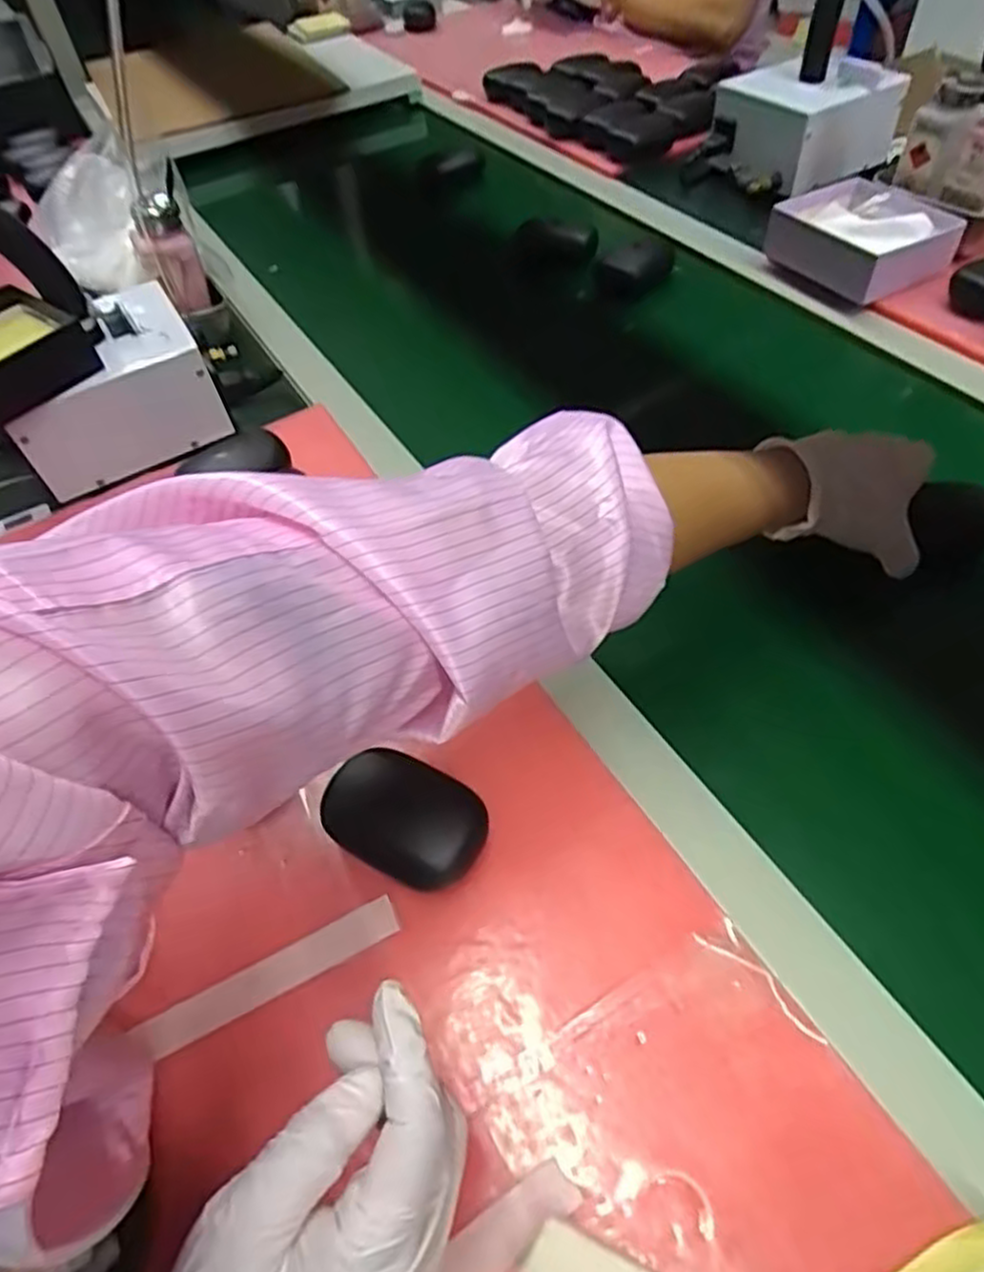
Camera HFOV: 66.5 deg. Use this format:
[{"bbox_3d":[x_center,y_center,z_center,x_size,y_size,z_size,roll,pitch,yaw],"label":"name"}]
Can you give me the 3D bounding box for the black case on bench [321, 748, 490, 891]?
[{"bbox_3d":[-0.043,0.097,0.391,0.080,0.029,0.056,22,57,22],"label":"black case on bench"}]

